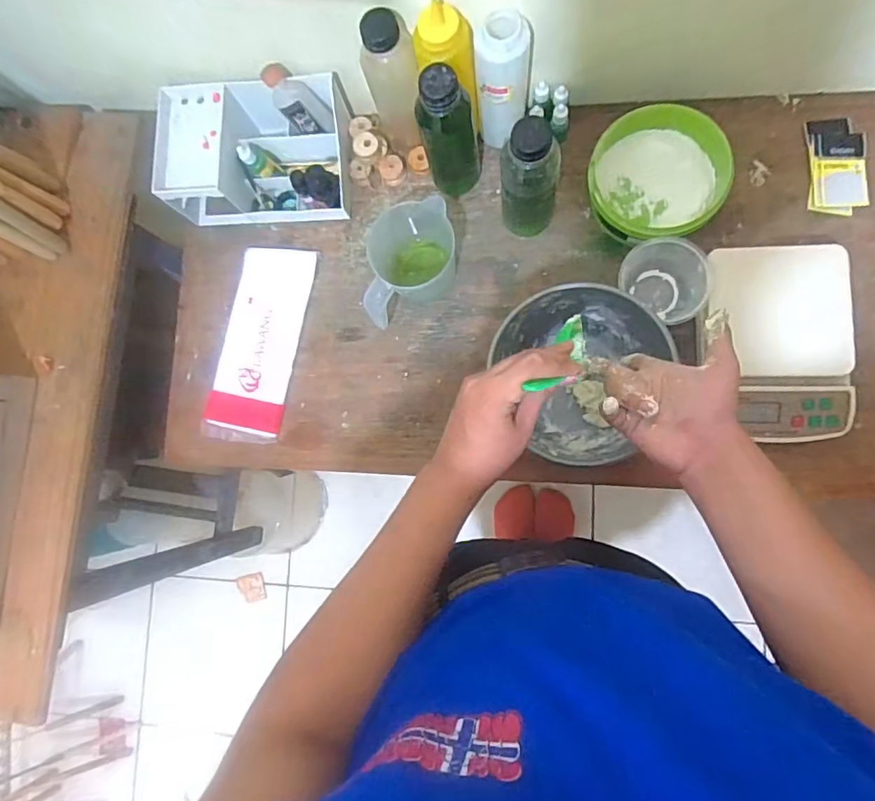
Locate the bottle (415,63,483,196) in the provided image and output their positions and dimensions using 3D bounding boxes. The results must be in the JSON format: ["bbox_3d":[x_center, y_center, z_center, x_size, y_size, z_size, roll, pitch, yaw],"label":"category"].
[{"bbox_3d":[0.016,-0.313,0.641,0.065,0.190,0.057,-10,83,7],"label":"bottle"}]

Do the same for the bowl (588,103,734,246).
[{"bbox_3d":[0.264,-0.272,0.659,0.157,0.063,0.149,-5,83,7],"label":"bowl"}]

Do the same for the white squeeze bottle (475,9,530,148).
[{"bbox_3d":[0.077,-0.371,0.637,0.059,0.158,0.064,2,84,8],"label":"white squeeze bottle"}]

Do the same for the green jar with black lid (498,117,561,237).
[{"bbox_3d":[0.105,-0.245,0.624,0.062,0.185,0.057,-1,84,8],"label":"green jar with black lid"}]

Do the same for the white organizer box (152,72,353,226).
[{"bbox_3d":[-0.240,-0.332,0.725,0.232,0.086,0.154,1,84,8],"label":"white organizer box"}]

